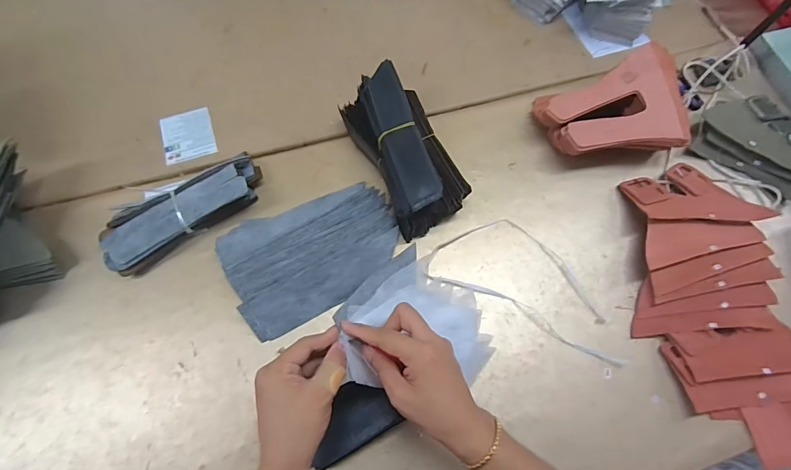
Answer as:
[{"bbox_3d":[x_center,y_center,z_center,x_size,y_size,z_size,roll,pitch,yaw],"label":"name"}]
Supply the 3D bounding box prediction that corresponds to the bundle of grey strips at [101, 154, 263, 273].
[{"bbox_3d":[-0.270,-0.029,0.530,0.208,0.045,0.071,-36,73,-14],"label":"bundle of grey strips"}]

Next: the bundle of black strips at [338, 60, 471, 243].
[{"bbox_3d":[0.013,-0.115,0.538,0.102,0.093,0.213,-24,71,-10],"label":"bundle of black strips"}]

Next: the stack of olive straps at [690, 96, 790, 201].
[{"bbox_3d":[0.511,-0.130,0.572,0.156,0.047,0.117,32,71,11],"label":"stack of olive straps"}]

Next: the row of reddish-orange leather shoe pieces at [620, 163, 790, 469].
[{"bbox_3d":[0.396,0.085,0.500,0.199,0.039,0.371,-13,69,-6],"label":"row of reddish-orange leather shoe pieces"}]

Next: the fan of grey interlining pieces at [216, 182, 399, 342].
[{"bbox_3d":[-0.101,0.017,0.515,0.213,0.038,0.150,-25,71,-11],"label":"fan of grey interlining pieces"}]

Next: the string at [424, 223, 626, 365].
[{"bbox_3d":[0.175,0.054,0.520,0.255,0.011,0.120,25,70,9],"label":"string"}]

